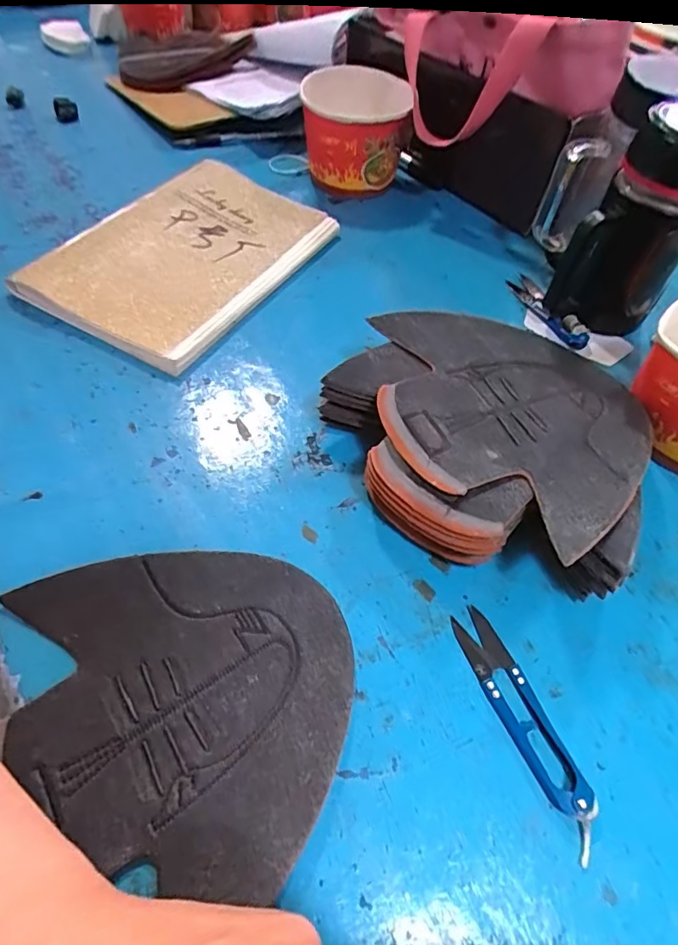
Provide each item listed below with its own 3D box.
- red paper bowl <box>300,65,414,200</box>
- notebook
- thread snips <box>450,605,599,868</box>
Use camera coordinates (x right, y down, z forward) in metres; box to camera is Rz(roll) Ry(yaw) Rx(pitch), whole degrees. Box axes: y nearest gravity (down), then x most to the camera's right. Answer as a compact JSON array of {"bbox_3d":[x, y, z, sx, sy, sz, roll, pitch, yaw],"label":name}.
[{"bbox_3d":[0.012,-0.348,0.527,0.099,0.083,0.096,-1,55,-6],"label":"red paper bowl"},{"bbox_3d":[-0.133,-0.200,0.454,0.183,0.021,0.243,29,57,14],"label":"notebook"},{"bbox_3d":[0.096,0.126,0.262,0.024,0.009,0.117,-16,58,-16],"label":"thread snips"}]

